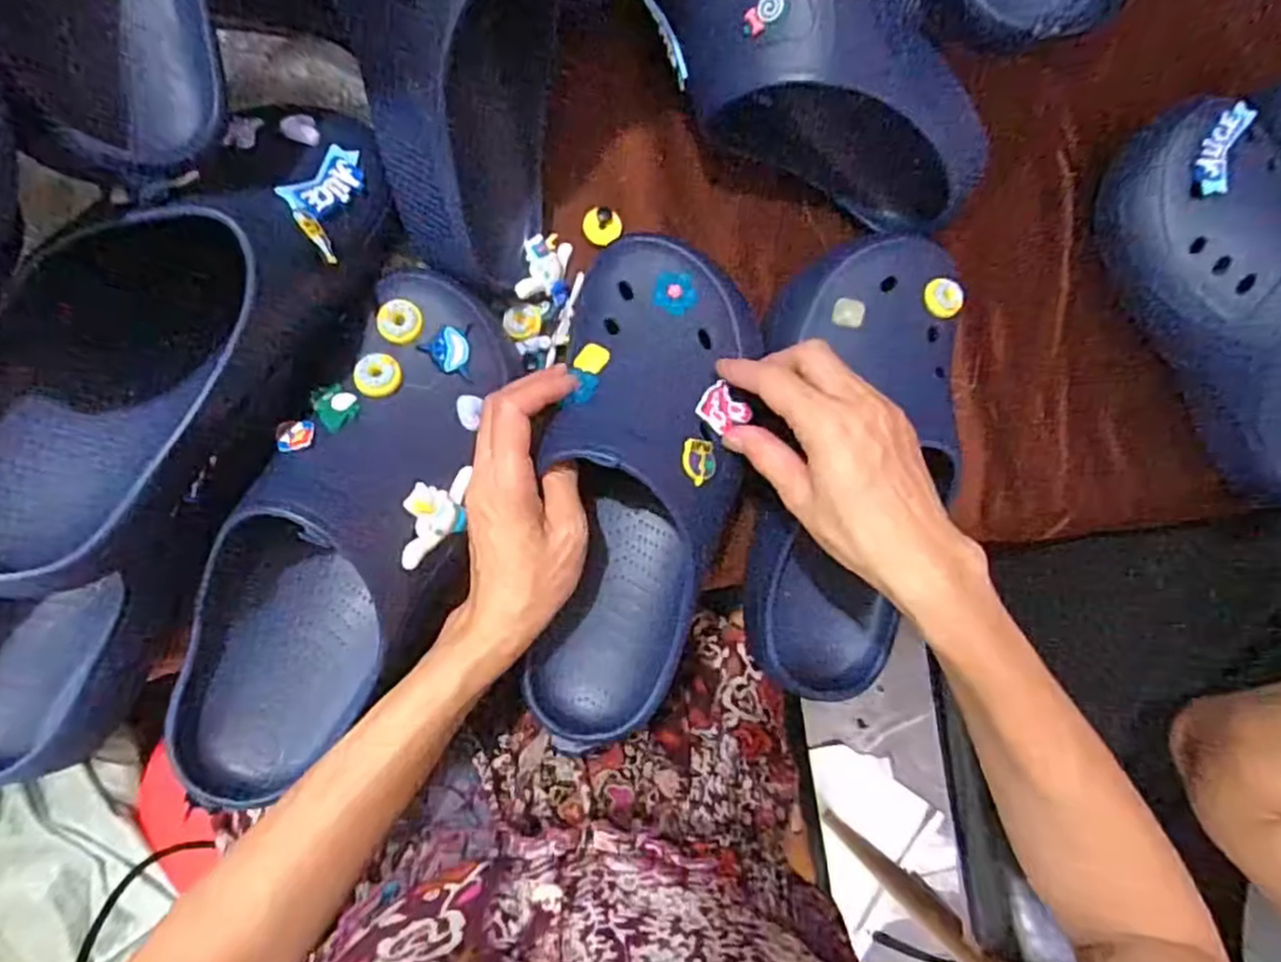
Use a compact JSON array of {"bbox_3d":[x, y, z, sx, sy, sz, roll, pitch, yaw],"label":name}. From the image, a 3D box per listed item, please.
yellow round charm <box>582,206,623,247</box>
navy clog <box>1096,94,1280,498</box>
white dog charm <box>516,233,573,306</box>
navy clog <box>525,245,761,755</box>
[{"bbox_3d":[-0.025,-0.165,0.459,0.024,0.004,0.026,0,87,-8],"label":"yellow round charm"},{"bbox_3d":[0.411,-0.127,0.483,0.113,0.088,0.265,-22,91,-9],"label":"navy clog"},{"bbox_3d":[-0.059,-0.133,0.443,0.038,0.009,0.043,7,80,-46],"label":"white dog charm"},{"bbox_3d":[0.002,0.006,0.400,0.106,0.077,0.280,8,94,-8],"label":"navy clog"}]

